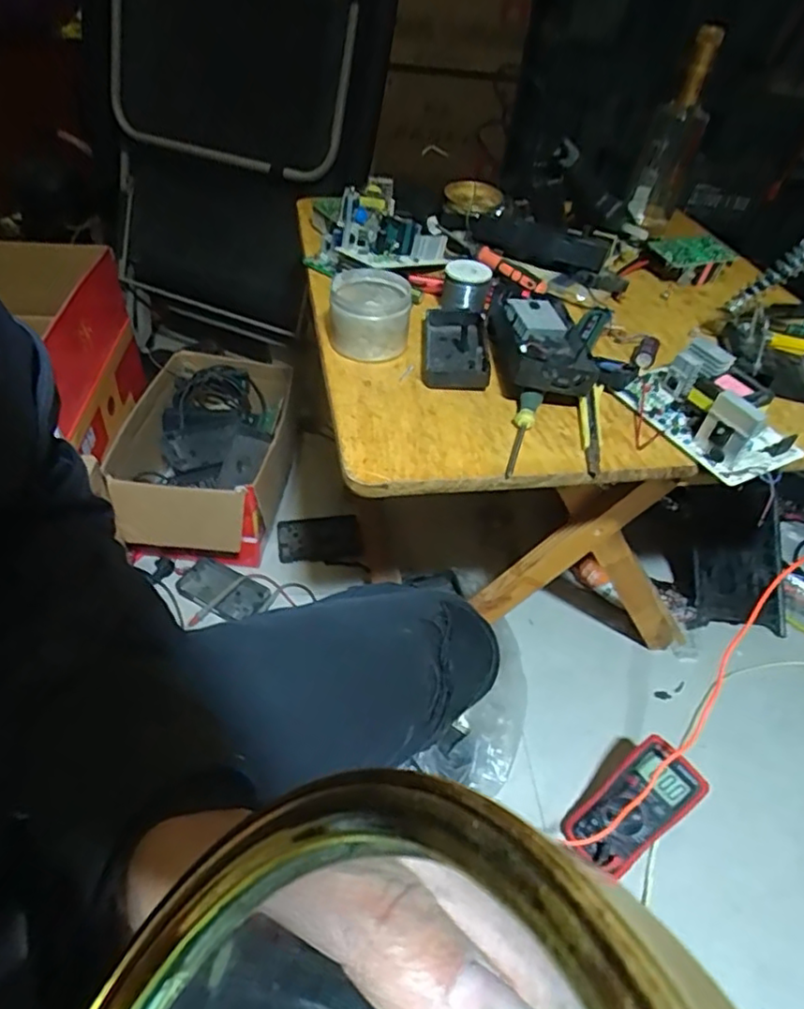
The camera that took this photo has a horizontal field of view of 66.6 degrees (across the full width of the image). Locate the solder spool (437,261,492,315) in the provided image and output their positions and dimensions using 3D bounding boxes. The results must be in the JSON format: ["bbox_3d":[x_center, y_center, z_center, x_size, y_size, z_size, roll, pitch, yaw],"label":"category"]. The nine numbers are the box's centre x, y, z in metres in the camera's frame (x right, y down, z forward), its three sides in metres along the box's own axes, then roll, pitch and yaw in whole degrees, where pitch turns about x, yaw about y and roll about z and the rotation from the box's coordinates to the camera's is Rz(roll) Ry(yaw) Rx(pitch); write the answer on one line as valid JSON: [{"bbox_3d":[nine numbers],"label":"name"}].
[{"bbox_3d":[0.074,-0.249,0.699,0.054,0.043,0.054,9,44,3],"label":"solder spool"}]

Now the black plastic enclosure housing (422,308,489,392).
[{"bbox_3d":[0.053,-0.168,0.651,0.064,0.029,0.141,3,44,-4],"label":"black plastic enclosure housing"}]

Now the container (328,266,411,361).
[{"bbox_3d":[-0.033,-0.196,0.639,0.079,0.065,0.085,3,44,-3],"label":"container"}]

